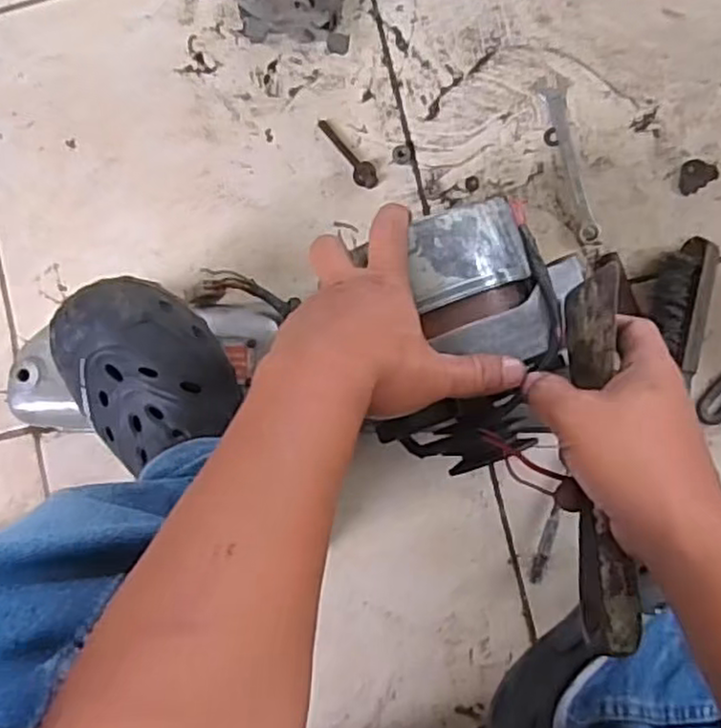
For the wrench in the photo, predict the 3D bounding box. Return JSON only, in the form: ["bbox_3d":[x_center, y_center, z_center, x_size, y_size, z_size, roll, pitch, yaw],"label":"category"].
[{"bbox_3d":[0.189,-0.184,0.637,0.025,0.006,0.154,-11,87,3],"label":"wrench"}]

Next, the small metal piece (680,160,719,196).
[{"bbox_3d":[0.299,-0.169,0.629,0.036,0.004,0.026,-36,86,2],"label":"small metal piece"}]

